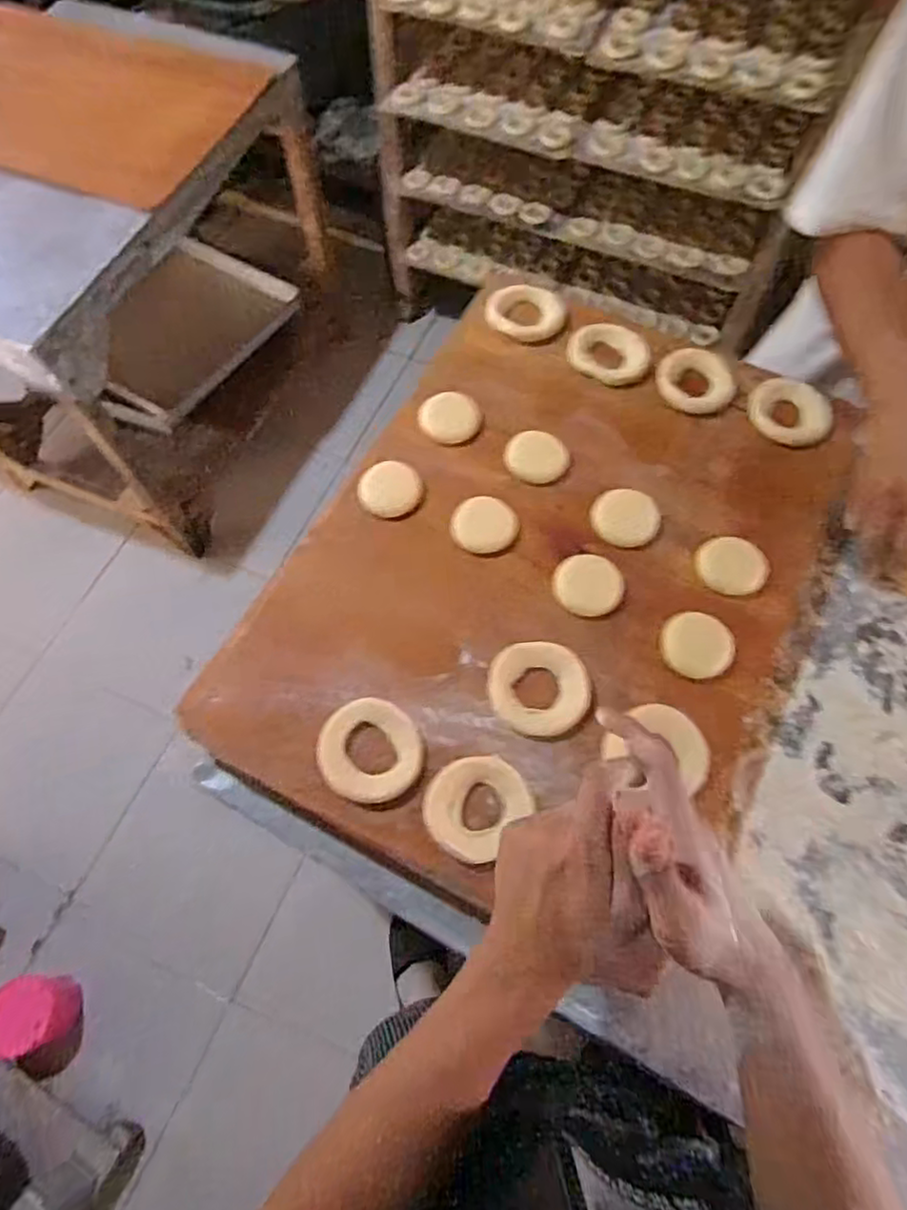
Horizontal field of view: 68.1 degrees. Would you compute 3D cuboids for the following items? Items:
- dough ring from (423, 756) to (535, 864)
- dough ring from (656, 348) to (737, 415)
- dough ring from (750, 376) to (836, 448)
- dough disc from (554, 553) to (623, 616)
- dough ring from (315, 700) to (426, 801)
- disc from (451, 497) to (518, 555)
[{"bbox_3d":[0.017,0.157,0.533,0.073,0.008,0.079,0,66,1],"label":"dough ring"},{"bbox_3d":[0.253,-0.234,0.699,0.077,0.018,0.068,3,66,2],"label":"dough ring"},{"bbox_3d":[0.344,-0.198,0.686,0.076,0.012,0.086,6,66,4],"label":"dough ring"},{"bbox_3d":[0.123,-0.018,0.611,0.060,0.012,0.057,0,66,1],"label":"dough disc"},{"bbox_3d":[-0.068,0.119,0.553,0.081,0.008,0.087,0,66,1],"label":"dough ring"},{"bbox_3d":[0.030,-0.076,0.638,0.061,0.013,0.053,-4,66,-1],"label":"disc"}]

